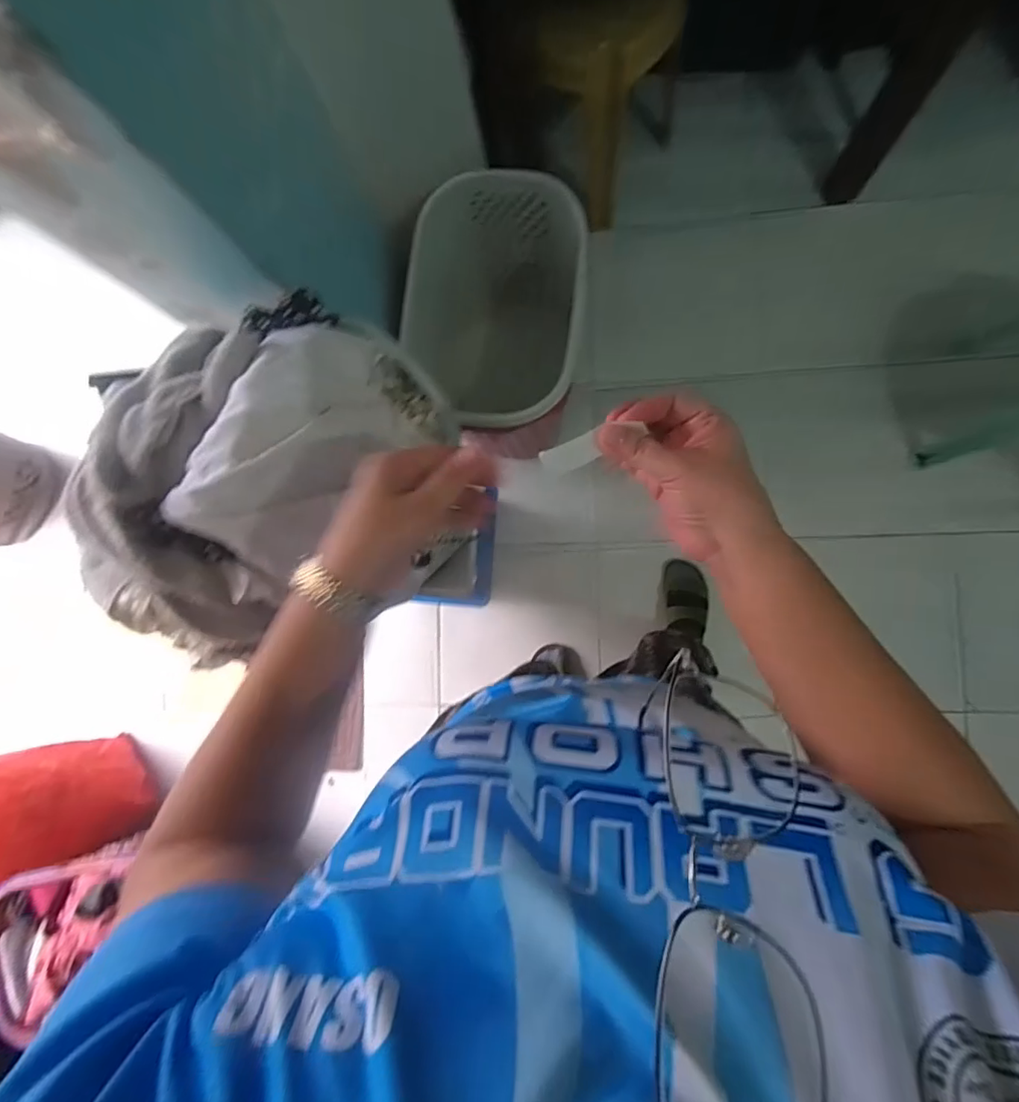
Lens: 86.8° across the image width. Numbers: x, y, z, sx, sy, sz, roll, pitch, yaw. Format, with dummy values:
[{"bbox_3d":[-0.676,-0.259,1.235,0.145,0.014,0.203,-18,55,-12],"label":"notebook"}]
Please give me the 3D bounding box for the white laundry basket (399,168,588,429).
[{"bbox_3d":[-0.007,-0.442,1.114,0.309,0.442,0.403,9,88,7],"label":"white laundry basket"}]

